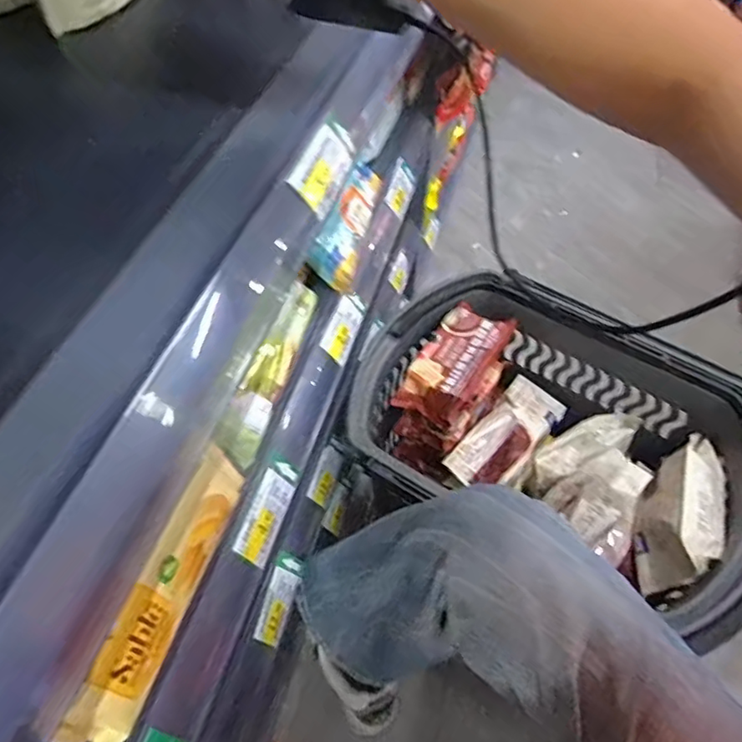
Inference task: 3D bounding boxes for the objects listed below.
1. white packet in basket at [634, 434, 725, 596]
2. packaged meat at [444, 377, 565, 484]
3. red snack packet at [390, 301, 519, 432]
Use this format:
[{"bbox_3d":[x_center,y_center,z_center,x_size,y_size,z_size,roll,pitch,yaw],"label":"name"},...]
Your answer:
[{"bbox_3d":[0.367,0.159,0.685,0.075,0.063,0.199,23,55,13],"label":"white packet in basket"},{"bbox_3d":[0.189,0.082,0.799,0.083,0.044,0.195,37,60,22],"label":"packaged meat"},{"bbox_3d":[0.108,-0.007,0.767,0.084,0.062,0.158,31,57,19],"label":"red snack packet"}]

